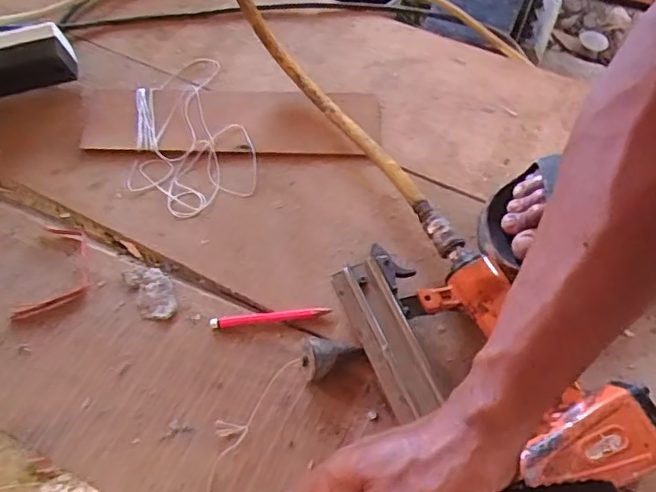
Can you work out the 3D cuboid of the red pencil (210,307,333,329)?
[{"bbox_3d":[-0.050,0.061,0.506,0.102,0.007,0.011,-6,61,-3],"label":"red pencil"}]

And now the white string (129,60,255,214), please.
[{"bbox_3d":[-0.138,-0.123,0.599,0.123,0.016,0.201,-4,61,-2],"label":"white string"}]

